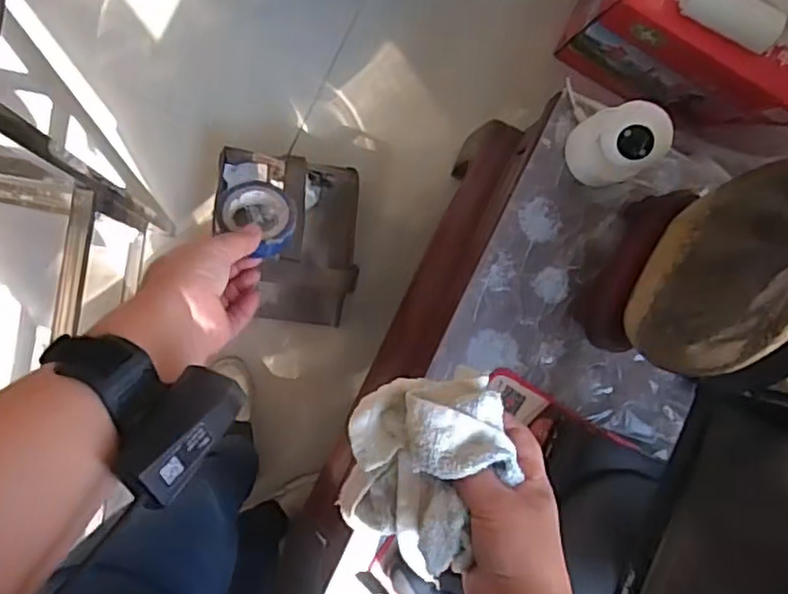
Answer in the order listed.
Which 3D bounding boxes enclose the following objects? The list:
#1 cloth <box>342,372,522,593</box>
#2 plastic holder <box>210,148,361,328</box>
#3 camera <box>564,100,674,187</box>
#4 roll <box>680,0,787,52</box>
[{"bbox_3d":[0.020,0.108,0.442,0.094,0.099,0.116,2,90,-9],"label":"cloth"},{"bbox_3d":[-0.177,-0.097,1.091,0.227,0.165,0.273,7,89,-9],"label":"plastic holder"},{"bbox_3d":[0.251,-0.173,0.765,0.068,0.121,0.083,-29,95,-7],"label":"camera"},{"bbox_3d":[0.514,-0.427,1.008,0.160,0.048,0.055,29,86,-8],"label":"roll"}]

